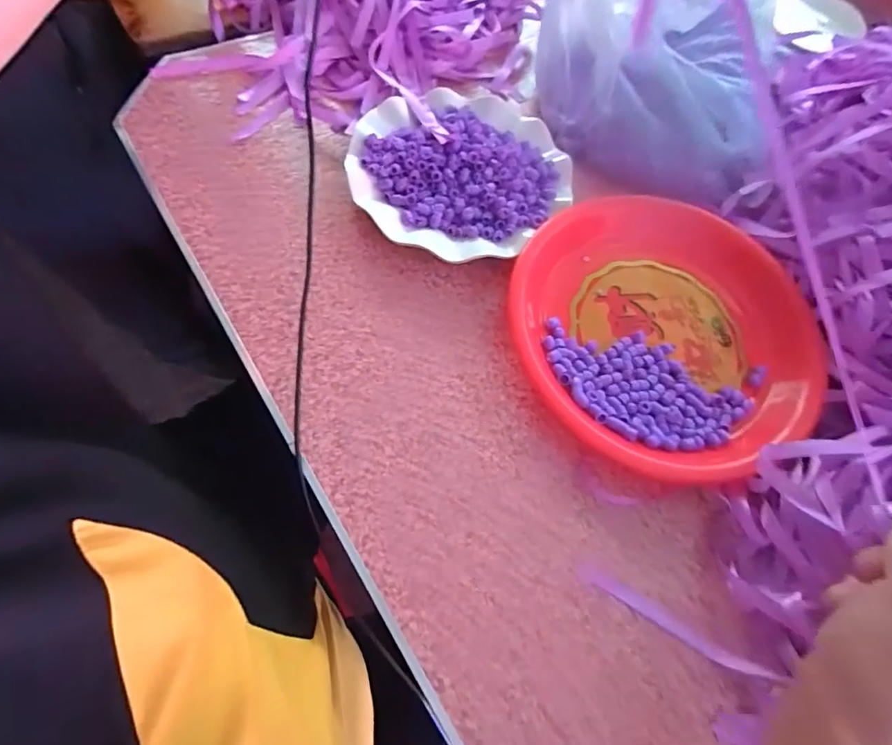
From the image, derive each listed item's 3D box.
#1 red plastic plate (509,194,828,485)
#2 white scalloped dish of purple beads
[{"bbox_3d":[0.166,-0.037,0.376,0.220,0.019,0.219,3,64,-6],"label":"red plastic plate"},{"bbox_3d":[0.011,-0.170,0.419,0.175,0.025,0.174,3,64,-6],"label":"white scalloped dish of purple beads"}]

